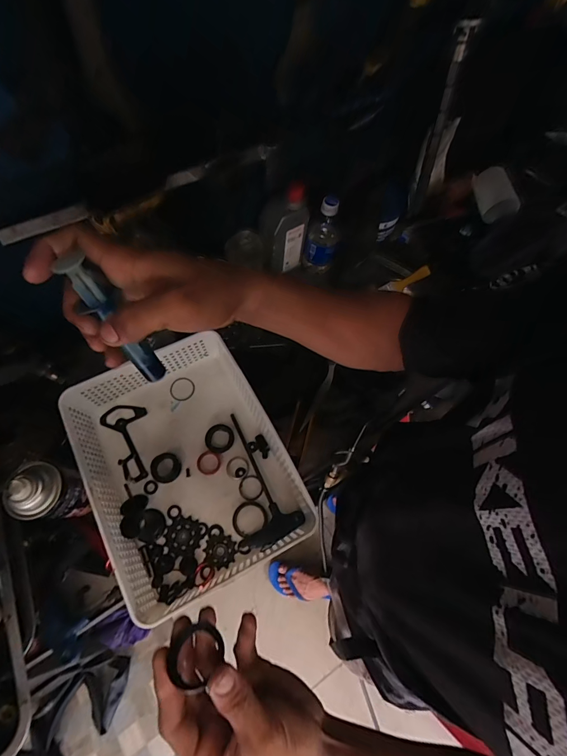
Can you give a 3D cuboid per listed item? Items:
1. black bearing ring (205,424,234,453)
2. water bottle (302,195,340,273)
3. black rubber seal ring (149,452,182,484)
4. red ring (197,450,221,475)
[{"bbox_3d":[-0.100,0.095,0.559,0.044,0.007,0.044,1,64,-2],"label":"black bearing ring"},{"bbox_3d":[0.074,-0.276,0.686,0.061,0.156,0.060,6,64,0],"label":"water bottle"},{"bbox_3d":[-0.177,0.134,0.536,0.044,0.010,0.043,1,64,-2],"label":"black rubber seal ring"},{"bbox_3d":[-0.114,0.129,0.544,0.035,0.005,0.035,1,64,-2],"label":"red ring"}]

